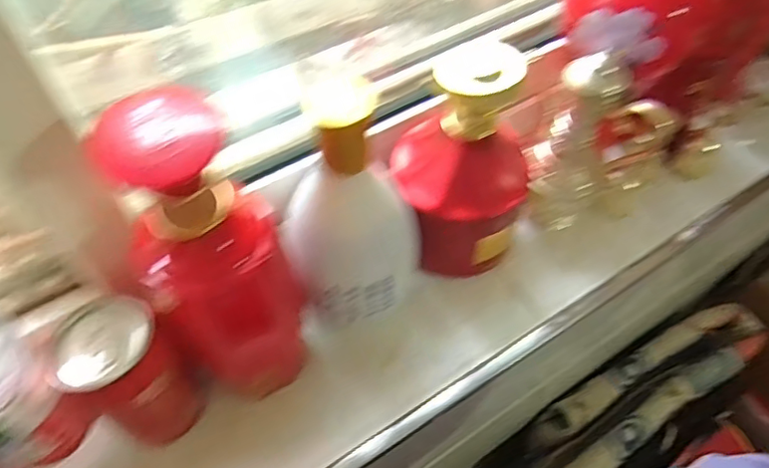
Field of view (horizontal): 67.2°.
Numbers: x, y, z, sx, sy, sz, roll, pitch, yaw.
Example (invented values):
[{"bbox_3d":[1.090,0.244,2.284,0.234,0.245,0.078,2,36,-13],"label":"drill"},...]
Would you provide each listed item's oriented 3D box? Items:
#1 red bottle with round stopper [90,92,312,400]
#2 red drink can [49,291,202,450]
[{"bbox_3d":[-0.091,0.024,0.325,0.080,0.223,0.059,-13,57,-9],"label":"red bottle with round stopper"},{"bbox_3d":[-0.158,0.091,0.366,0.062,0.101,0.057,0,56,-1],"label":"red drink can"}]

